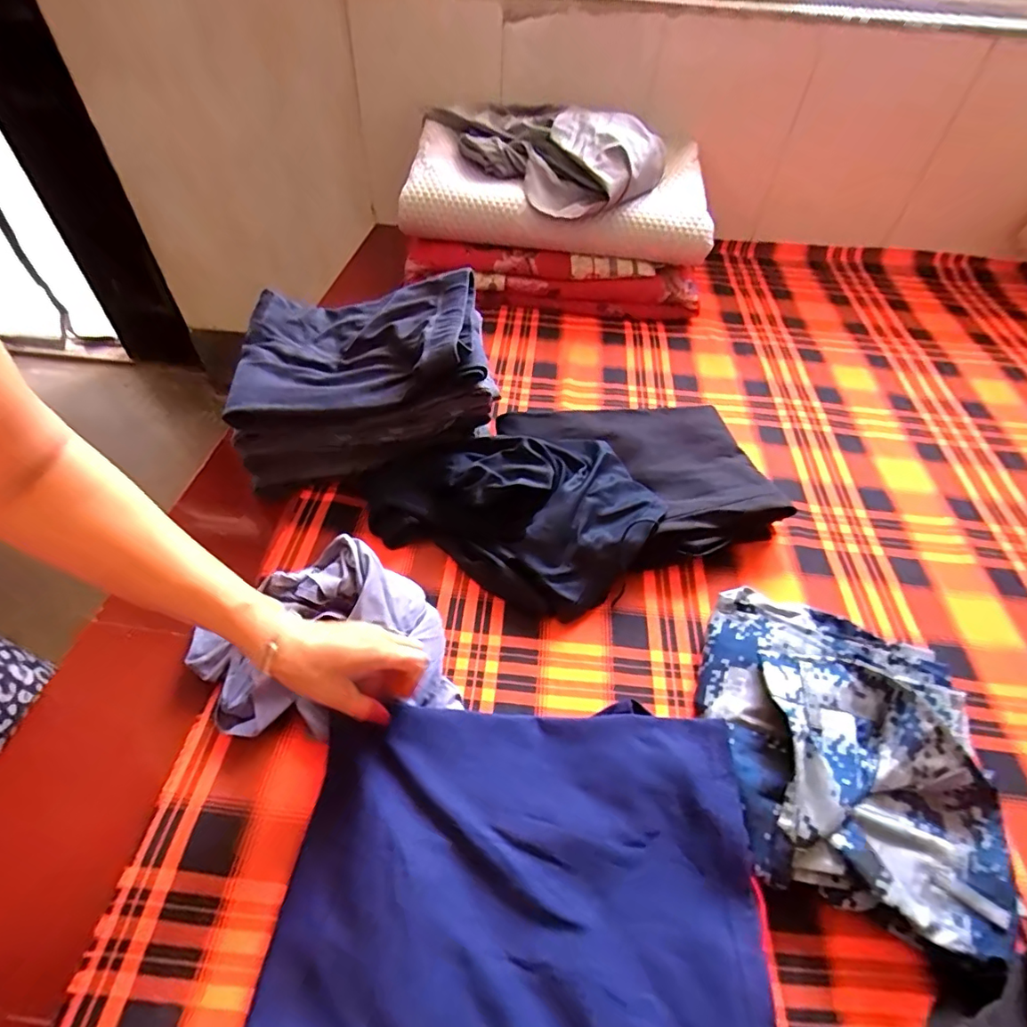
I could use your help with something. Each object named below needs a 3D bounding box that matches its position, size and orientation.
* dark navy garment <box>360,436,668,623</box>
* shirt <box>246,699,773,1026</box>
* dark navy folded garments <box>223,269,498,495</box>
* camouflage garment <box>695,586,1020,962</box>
[{"bbox_3d":[0.000,-0.026,0.667,0.346,0.067,0.240,23,52,16],"label":"dark navy garment"},{"bbox_3d":[0.003,0.301,0.407,0.353,0.028,0.307,8,50,3],"label":"shirt"},{"bbox_3d":[-0.204,-0.198,0.698,0.311,0.149,0.248,-8,52,-10],"label":"dark navy folded garments"},{"bbox_3d":[0.314,0.210,0.500,0.260,0.061,0.282,15,51,10],"label":"camouflage garment"}]

